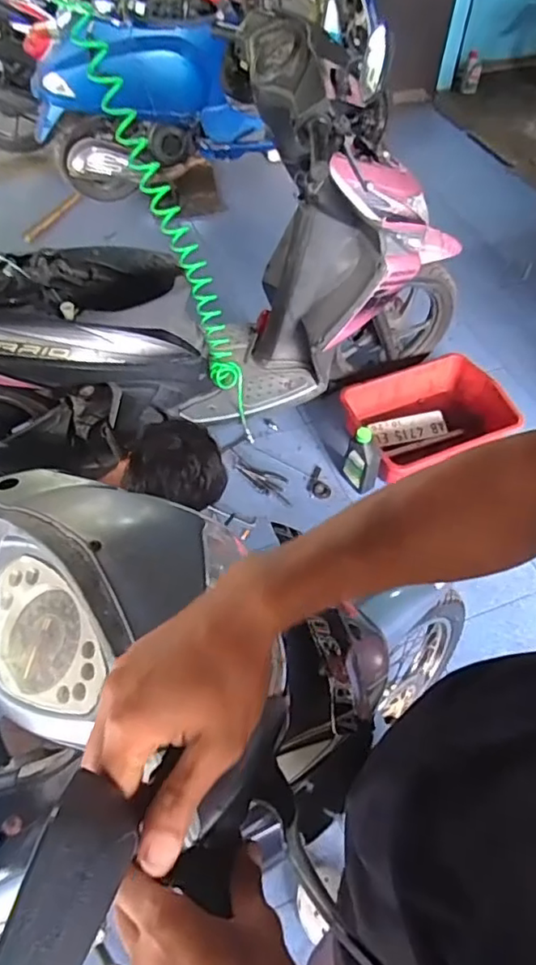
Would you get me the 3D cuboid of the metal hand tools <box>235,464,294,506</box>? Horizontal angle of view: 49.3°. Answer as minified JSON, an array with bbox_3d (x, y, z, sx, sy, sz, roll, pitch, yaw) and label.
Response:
[{"bbox_3d":[-0.008,-0.004,1.874,0.217,0.017,0.097,24,57,15],"label":"metal hand tools"}]

